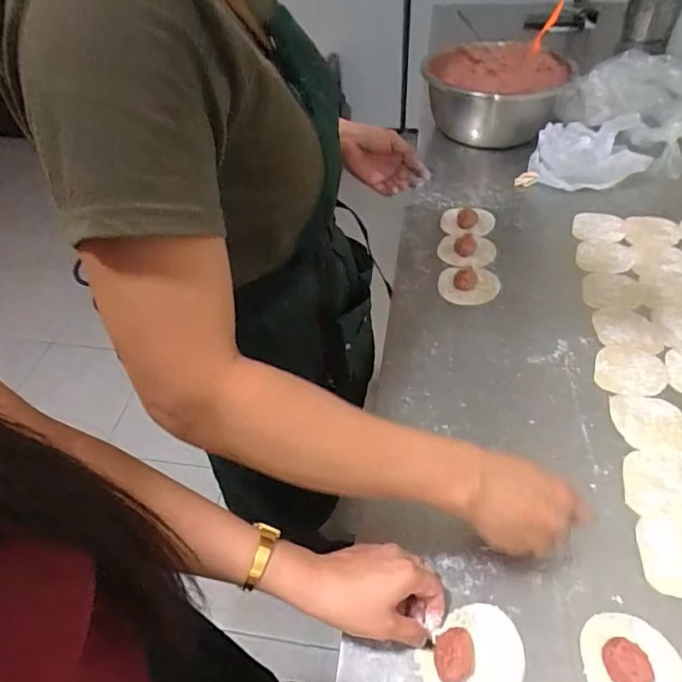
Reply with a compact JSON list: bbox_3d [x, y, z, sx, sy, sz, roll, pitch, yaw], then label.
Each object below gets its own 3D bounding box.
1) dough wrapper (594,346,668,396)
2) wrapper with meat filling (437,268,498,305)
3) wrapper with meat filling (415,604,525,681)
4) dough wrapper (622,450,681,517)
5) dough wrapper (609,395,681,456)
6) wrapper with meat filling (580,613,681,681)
[{"bbox_3d":[0.348,0.036,0.630,0.080,0.005,0.079,-3,47,3],"label":"dough wrapper"},{"bbox_3d":[0.182,-0.082,0.748,0.083,0.021,0.073,3,47,8],"label":"wrapper with meat filling"},{"bbox_3d":[0.110,0.256,0.422,0.087,0.023,0.068,-34,53,-24],"label":"wrapper with meat filling"},{"bbox_3d":[0.327,0.144,0.527,0.078,0.004,0.072,-3,47,3],"label":"dough wrapper"},{"bbox_3d":[0.343,0.092,0.577,0.079,0.005,0.071,4,48,9],"label":"dough wrapper"},{"bbox_3d":[0.235,0.259,0.412,0.078,0.023,0.084,-3,47,3],"label":"wrapper with meat filling"}]

